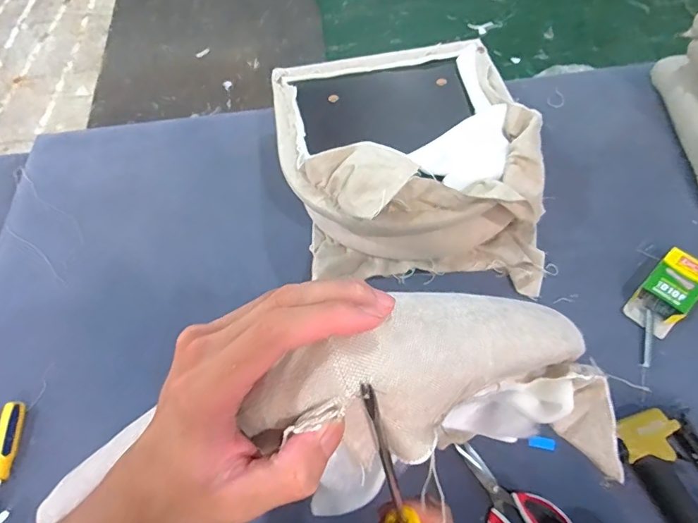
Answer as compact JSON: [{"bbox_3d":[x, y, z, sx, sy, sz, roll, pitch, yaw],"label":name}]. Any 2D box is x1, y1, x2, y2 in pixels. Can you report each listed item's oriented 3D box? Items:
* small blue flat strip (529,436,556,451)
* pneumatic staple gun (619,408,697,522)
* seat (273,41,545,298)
[{"bbox_3d":[0.287,0.270,0.694,0.036,0.012,0.016,3,56,23],"label":"small blue flat strip"},{"bbox_3d":[0.472,0.315,0.619,0.121,0.043,0.248,-25,59,-12],"label":"pneumatic staple gun"},{"bbox_3d":[0.104,-0.208,0.882,0.458,0.210,0.522,-9,57,-2],"label":"seat"}]

